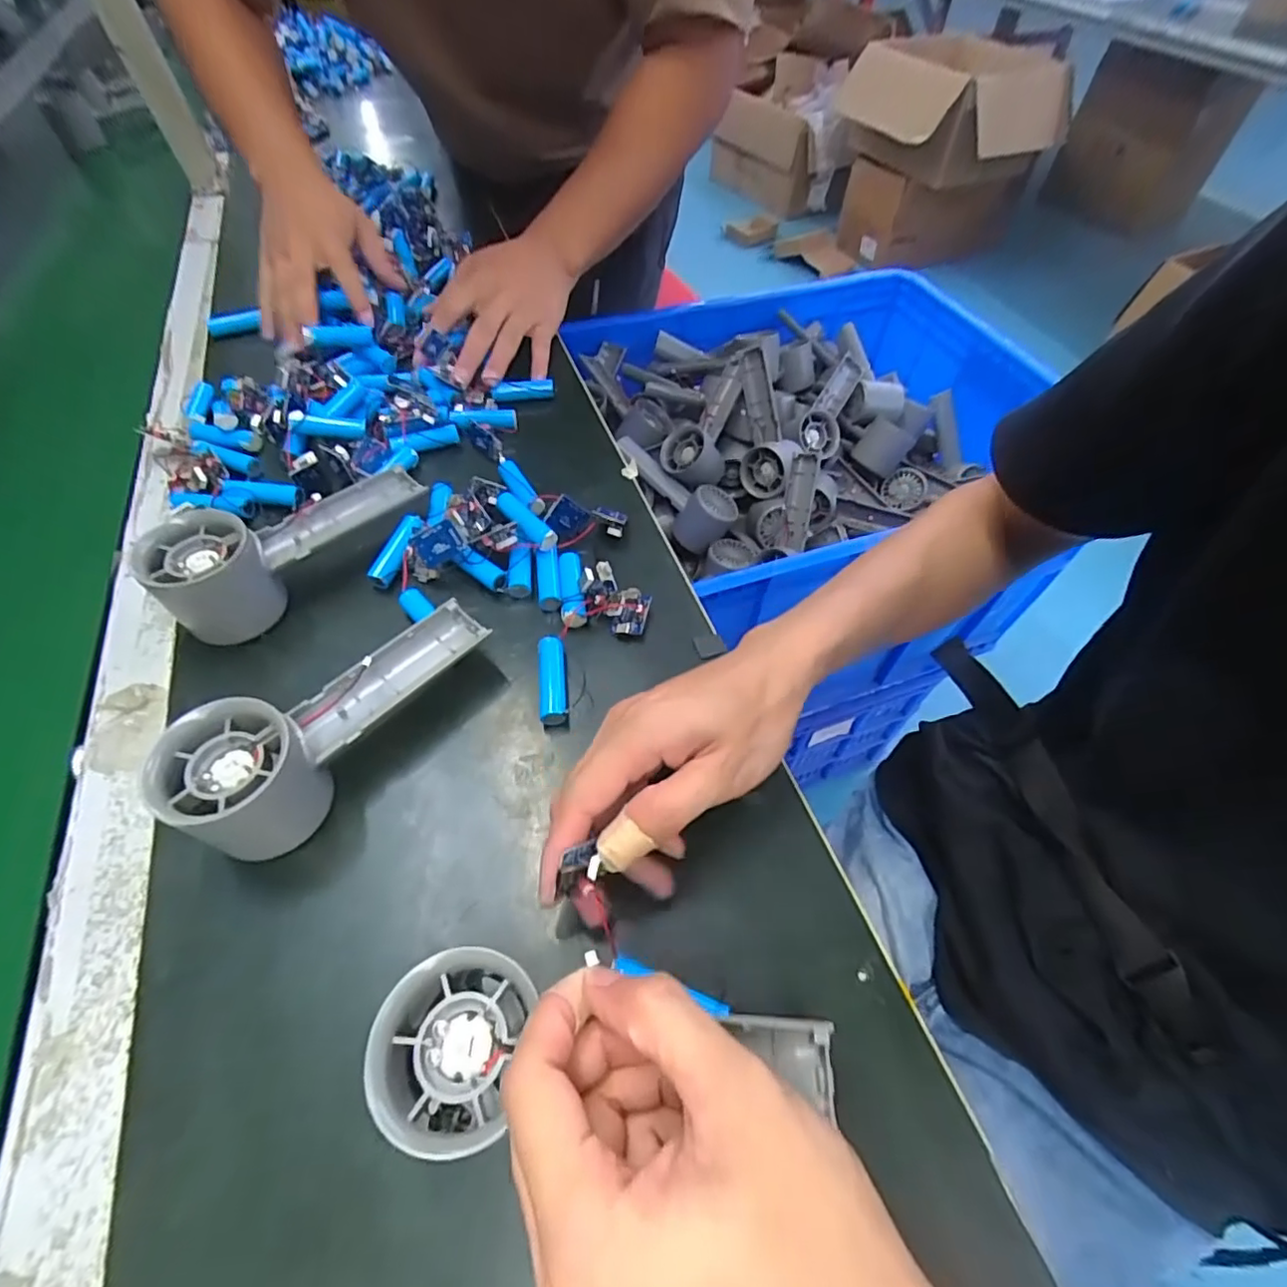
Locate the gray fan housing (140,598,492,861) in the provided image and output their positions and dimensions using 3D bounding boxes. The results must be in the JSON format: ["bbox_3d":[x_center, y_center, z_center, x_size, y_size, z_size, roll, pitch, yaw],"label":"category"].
[{"bbox_3d":[-0.149,0.031,0.299,0.049,0.057,0.160,31,60,20],"label":"gray fan housing"}]

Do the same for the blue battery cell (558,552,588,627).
[{"bbox_3d":[-0.044,-0.036,0.372,0.015,0.015,0.051,-6,54,-5],"label":"blue battery cell"}]

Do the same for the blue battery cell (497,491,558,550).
[{"bbox_3d":[-0.077,-0.080,0.389,0.015,0.013,0.053,-34,61,-22],"label":"blue battery cell"}]

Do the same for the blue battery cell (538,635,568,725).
[{"bbox_3d":[-0.051,0.020,0.335,0.015,0.013,0.051,-5,54,-4],"label":"blue battery cell"}]

